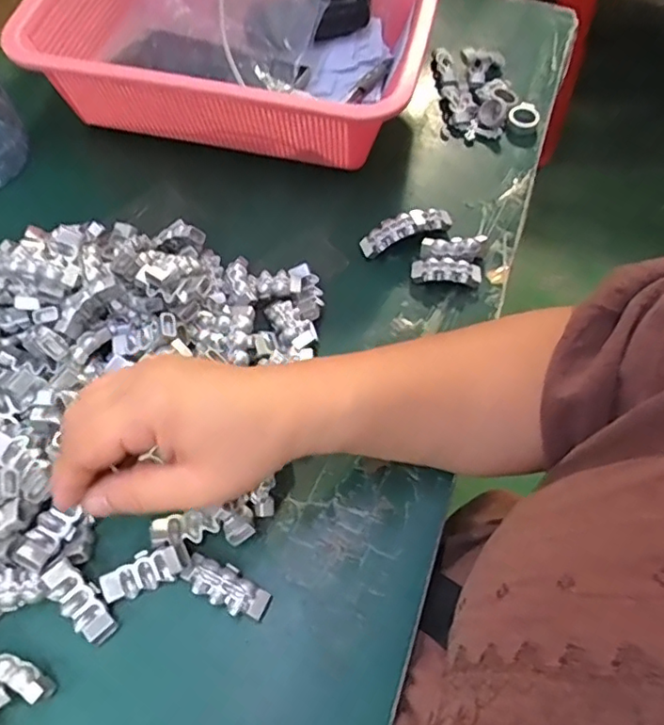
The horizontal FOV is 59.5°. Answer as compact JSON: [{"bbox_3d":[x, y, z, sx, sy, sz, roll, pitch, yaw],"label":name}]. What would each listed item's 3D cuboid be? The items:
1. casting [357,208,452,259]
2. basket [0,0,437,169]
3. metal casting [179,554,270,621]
[{"bbox_3d":[0.055,-0.098,0.430,0.070,0.023,0.018,-20,63,-13],"label":"casting"},{"bbox_3d":[-0.076,-0.269,0.482,0.304,0.081,0.226,11,61,4],"label":"basket"},{"bbox_3d":[-0.056,0.120,0.311,0.048,0.015,0.020,24,62,11],"label":"metal casting"}]

